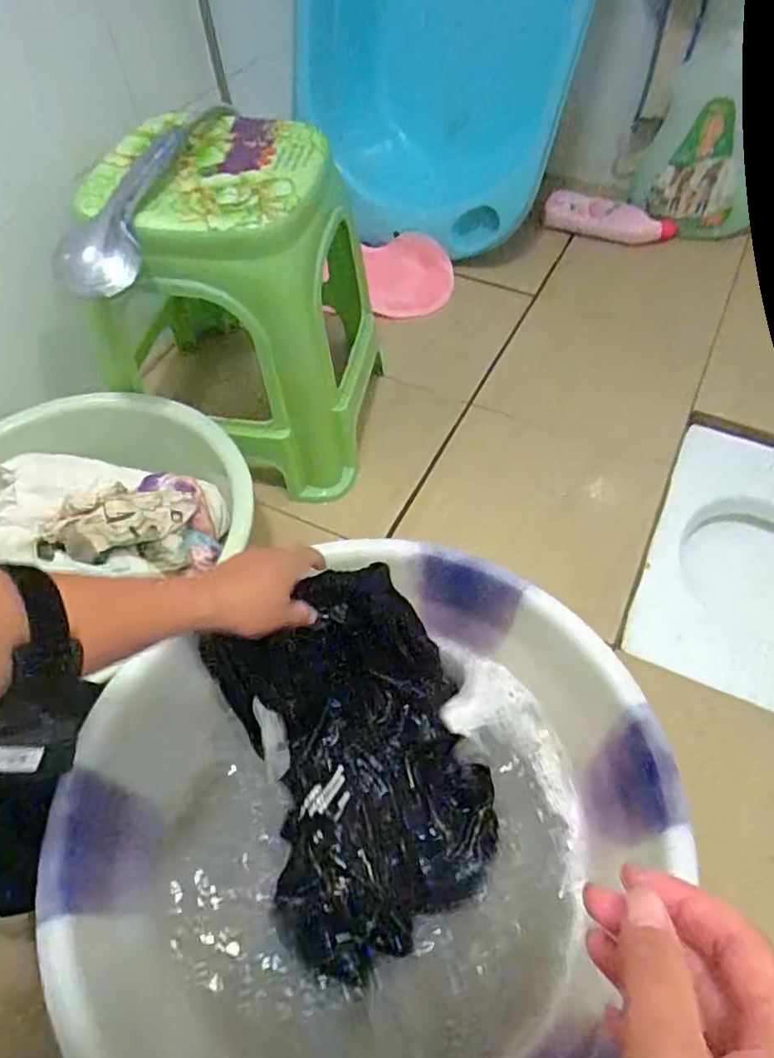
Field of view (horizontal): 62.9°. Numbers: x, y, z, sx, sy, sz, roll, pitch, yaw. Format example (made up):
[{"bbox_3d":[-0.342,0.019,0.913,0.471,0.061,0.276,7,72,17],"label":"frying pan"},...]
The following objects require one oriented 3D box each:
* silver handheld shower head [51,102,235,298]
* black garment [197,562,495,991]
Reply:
[{"bbox_3d":[-0.244,-0.365,0.667,0.083,0.052,0.311,15,68,12],"label":"silver handheld shower head"},{"bbox_3d":[-0.020,0.197,0.542,0.198,0.154,0.263,-20,56,-12],"label":"black garment"}]

